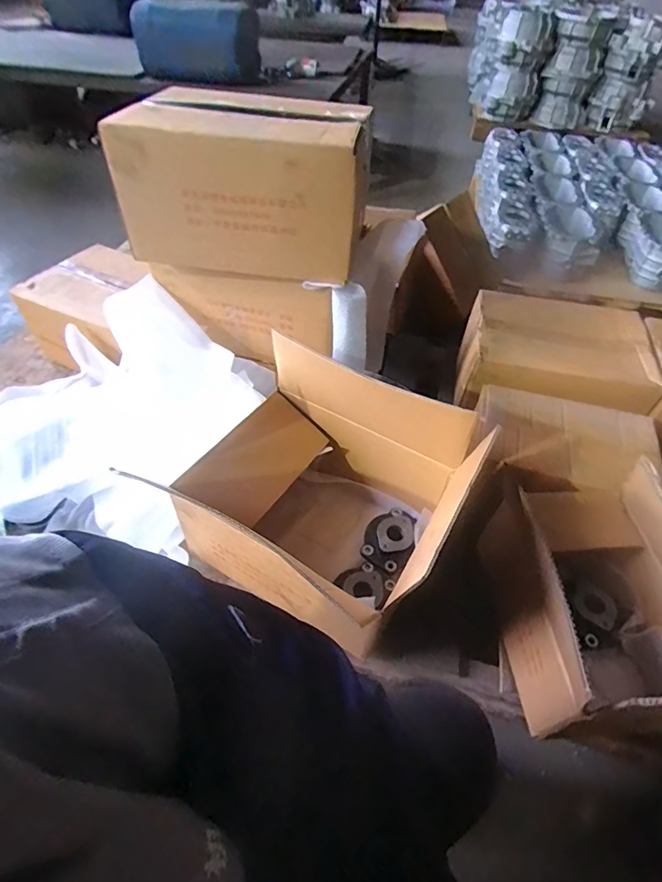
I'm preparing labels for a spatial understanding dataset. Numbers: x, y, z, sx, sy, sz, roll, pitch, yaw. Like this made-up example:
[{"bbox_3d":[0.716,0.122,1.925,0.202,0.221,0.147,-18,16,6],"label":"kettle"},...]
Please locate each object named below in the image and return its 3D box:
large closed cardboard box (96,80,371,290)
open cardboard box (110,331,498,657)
[{"bbox_3d":[-0.134,-0.448,0.798,0.374,0.222,0.274,8,50,4],"label":"large closed cardboard box"},{"bbox_3d":[-0.019,0.087,0.766,0.351,0.296,0.327,27,53,19],"label":"open cardboard box"}]

